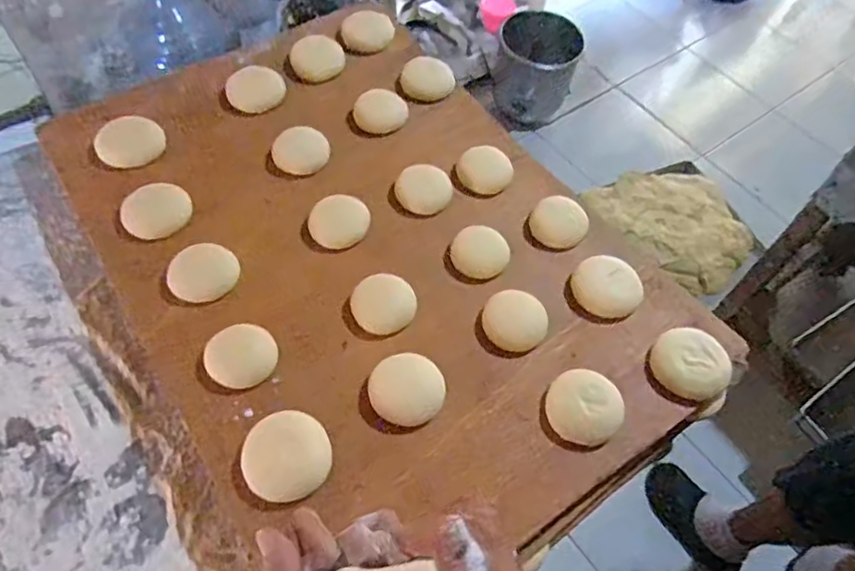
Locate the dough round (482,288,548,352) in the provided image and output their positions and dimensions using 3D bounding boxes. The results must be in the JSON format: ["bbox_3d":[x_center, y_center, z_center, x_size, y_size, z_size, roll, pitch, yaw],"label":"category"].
[{"bbox_3d":[0.076,0.028,0.530,0.054,0.014,0.054,2,58,-3],"label":"dough round"}]

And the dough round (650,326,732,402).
[{"bbox_3d":[0.223,0.063,0.513,0.064,0.022,0.061,2,58,-3],"label":"dough round"}]

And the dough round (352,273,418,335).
[{"bbox_3d":[-0.037,0.015,0.530,0.055,0.010,0.051,2,58,-3],"label":"dough round"}]

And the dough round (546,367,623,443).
[{"bbox_3d":[0.126,0.095,0.486,0.058,0.015,0.057,2,58,-3],"label":"dough round"}]

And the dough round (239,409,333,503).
[{"bbox_3d":[-0.106,0.126,0.458,0.063,0.014,0.064,2,58,-3],"label":"dough round"}]

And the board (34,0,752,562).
[{"bbox_3d":[-0.058,-0.047,0.574,0.416,0.035,0.585,-30,65,-21],"label":"board"}]

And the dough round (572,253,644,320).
[{"bbox_3d":[0.161,0.000,0.548,0.052,0.018,0.059,-37,68,-24],"label":"dough round"}]

